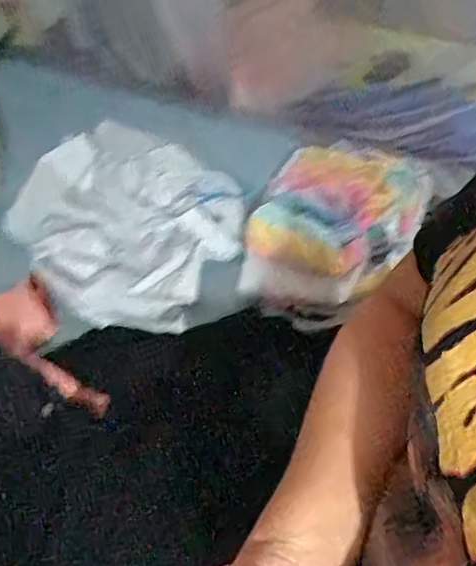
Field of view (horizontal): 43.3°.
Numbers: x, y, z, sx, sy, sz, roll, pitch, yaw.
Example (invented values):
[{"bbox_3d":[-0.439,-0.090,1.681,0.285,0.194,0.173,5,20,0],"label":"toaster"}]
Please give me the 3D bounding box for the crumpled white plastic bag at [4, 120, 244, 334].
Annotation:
[{"bbox_3d":[-0.160,-0.114,0.964,0.356,0.086,0.400,-33,53,-24],"label":"crumpled white plastic bag"}]

